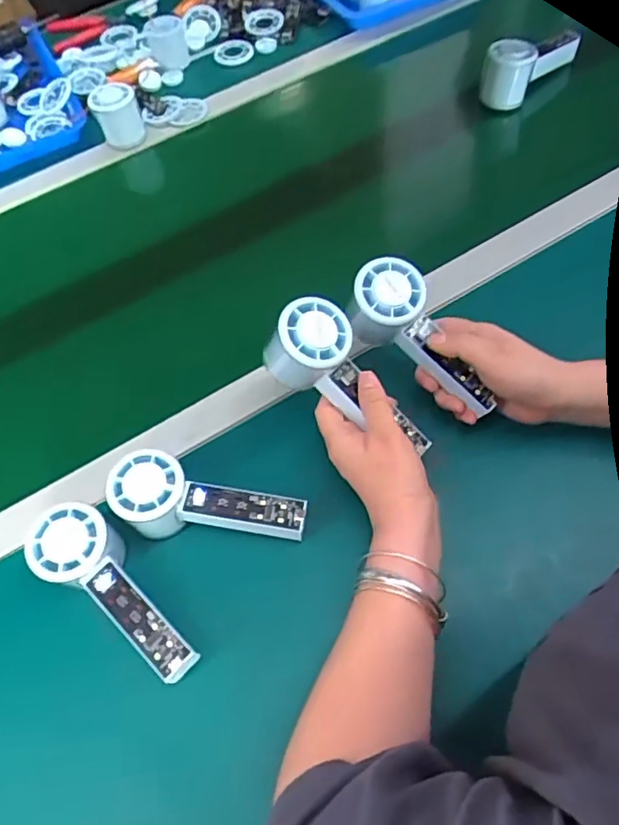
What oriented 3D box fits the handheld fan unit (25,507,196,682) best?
[{"bbox_3d":[-0.144,0.135,0.424,0.061,0.062,0.153,-41,64,-17],"label":"handheld fan unit"}]

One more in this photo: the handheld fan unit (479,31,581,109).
[{"bbox_3d":[0.279,-0.443,0.747,0.109,0.082,0.059,-27,62,-13],"label":"handheld fan unit"}]

